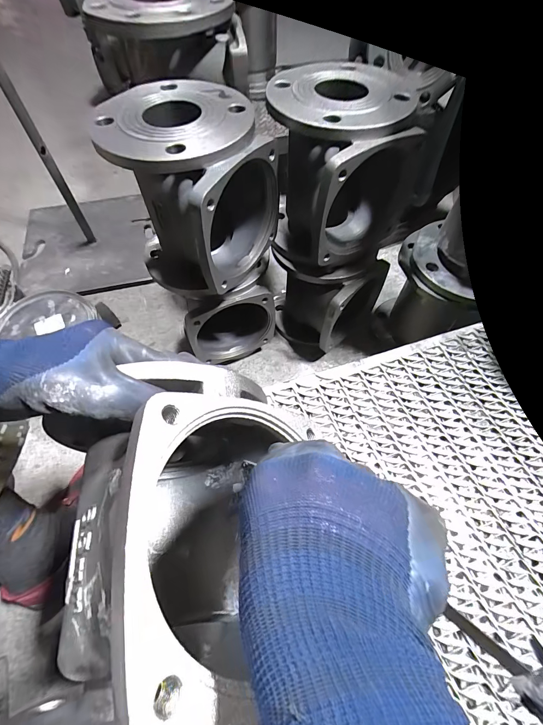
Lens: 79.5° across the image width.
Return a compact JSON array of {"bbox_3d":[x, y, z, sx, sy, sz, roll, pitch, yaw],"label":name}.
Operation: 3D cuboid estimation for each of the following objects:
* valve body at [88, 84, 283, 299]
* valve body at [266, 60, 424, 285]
[{"bbox_3d":[-0.091,-0.207,0.436,0.161,0.205,0.157,26,63,13],"label":"valve body"},{"bbox_3d":[0.086,-0.241,0.453,0.160,0.226,0.154,-27,65,-16],"label":"valve body"}]

